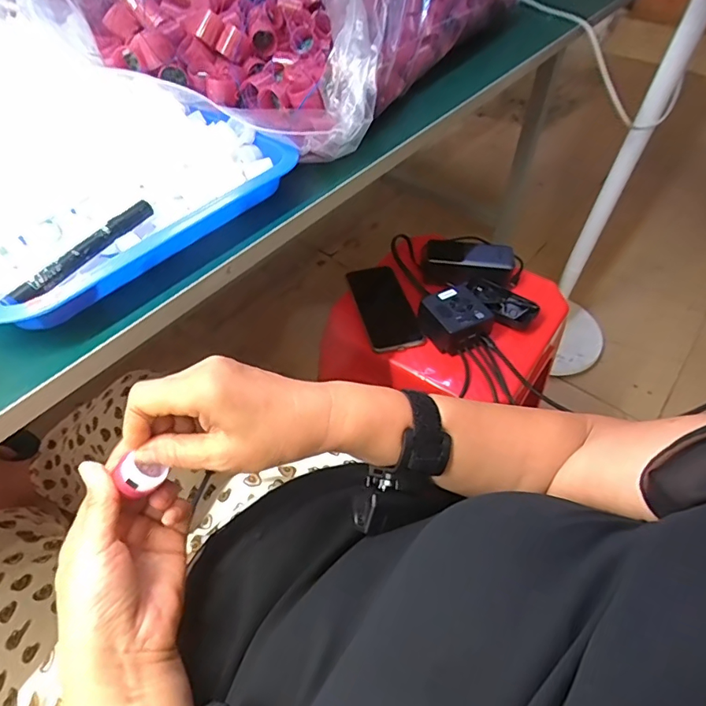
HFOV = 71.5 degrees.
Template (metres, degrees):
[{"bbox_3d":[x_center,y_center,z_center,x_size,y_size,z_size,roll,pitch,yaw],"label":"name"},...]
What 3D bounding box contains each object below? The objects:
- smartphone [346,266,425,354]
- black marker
[{"bbox_3d":[0.043,-0.067,0.699,0.074,0.010,0.144,-12,61,-14],"label":"smartphone"},{"bbox_3d":[-0.197,-0.078,0.363,0.009,0.014,0.120,24,53,19],"label":"black marker"}]

